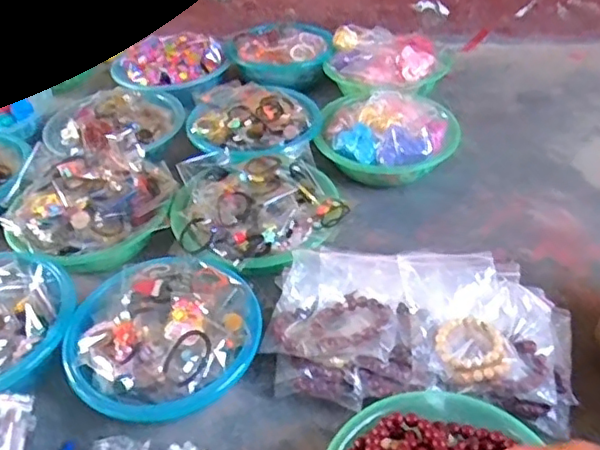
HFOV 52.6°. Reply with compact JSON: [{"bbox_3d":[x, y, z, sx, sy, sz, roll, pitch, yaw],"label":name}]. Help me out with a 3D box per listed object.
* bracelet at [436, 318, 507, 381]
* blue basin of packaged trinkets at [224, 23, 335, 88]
[{"bbox_3d":[0.196,0.138,0.681,0.078,0.025,0.070,32,52,33],"label":"bracelet"},{"bbox_3d":[-0.042,-0.372,1.285,0.222,0.074,0.174,0,41,4],"label":"blue basin of packaged trinkets"}]

